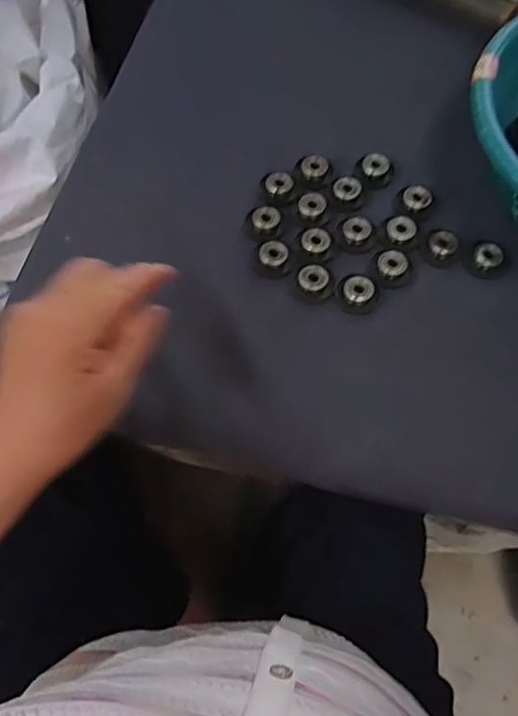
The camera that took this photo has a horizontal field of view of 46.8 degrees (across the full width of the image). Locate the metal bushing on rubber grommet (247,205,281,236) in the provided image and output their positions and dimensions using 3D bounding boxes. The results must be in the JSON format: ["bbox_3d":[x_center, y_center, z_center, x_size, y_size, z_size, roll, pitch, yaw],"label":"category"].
[{"bbox_3d":[0.004,-0.106,0.462,0.022,0.015,0.018,-18,65,-9],"label":"metal bushing on rubber grommet"}]

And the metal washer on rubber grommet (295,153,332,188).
[{"bbox_3d":[0.043,-0.151,0.482,0.028,0.012,0.026,11,64,5],"label":"metal washer on rubber grommet"}]

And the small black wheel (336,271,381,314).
[{"bbox_3d":[0.071,-0.047,0.433,0.030,0.015,0.024,23,66,11],"label":"small black wheel"}]

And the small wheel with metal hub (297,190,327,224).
[{"bbox_3d":[0.042,-0.118,0.466,0.021,0.012,0.019,-35,69,-16],"label":"small wheel with metal hub"}]

